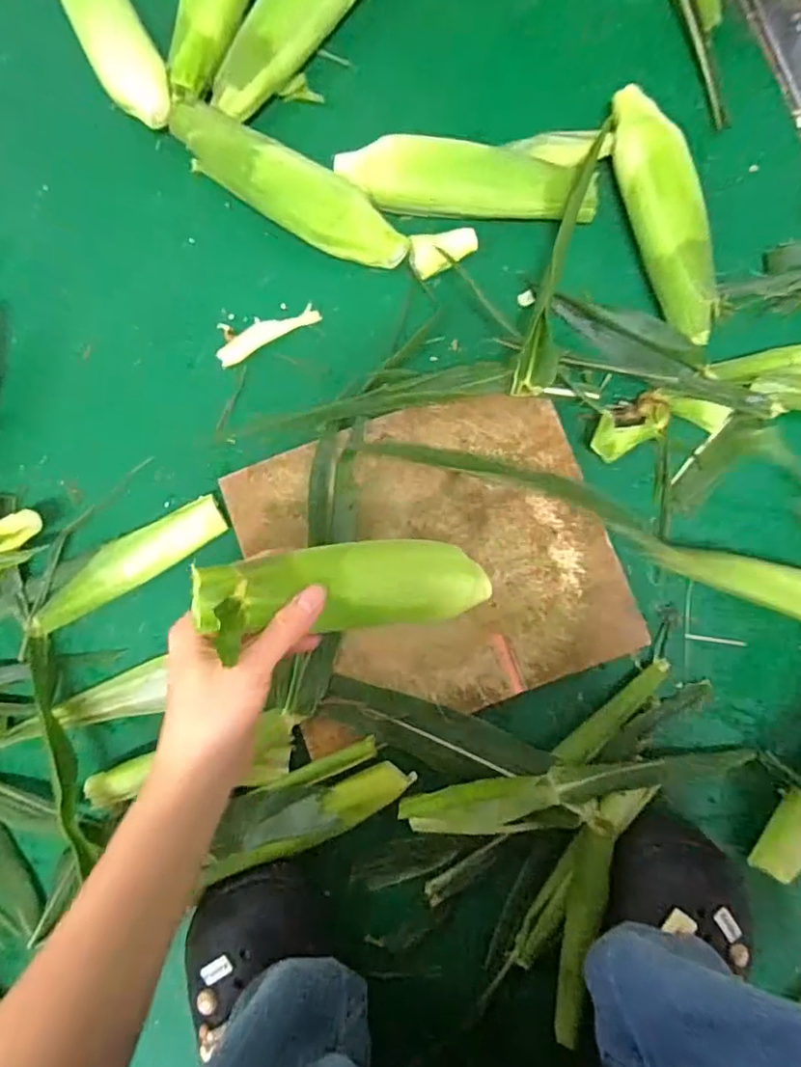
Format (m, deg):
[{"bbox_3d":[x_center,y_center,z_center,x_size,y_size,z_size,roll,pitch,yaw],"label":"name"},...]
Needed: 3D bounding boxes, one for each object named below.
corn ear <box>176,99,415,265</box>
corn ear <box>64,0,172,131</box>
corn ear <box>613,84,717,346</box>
[{"bbox_3d":[-0.106,-0.306,0.513,0.242,0.058,0.057,37,86,4],"label":"corn ear"},{"bbox_3d":[-0.272,-0.475,0.535,0.061,0.053,0.225,-25,84,-2],"label":"corn ear"},{"bbox_3d":[0.231,-0.281,0.508,0.050,0.043,0.230,-14,84,-1],"label":"corn ear"}]

